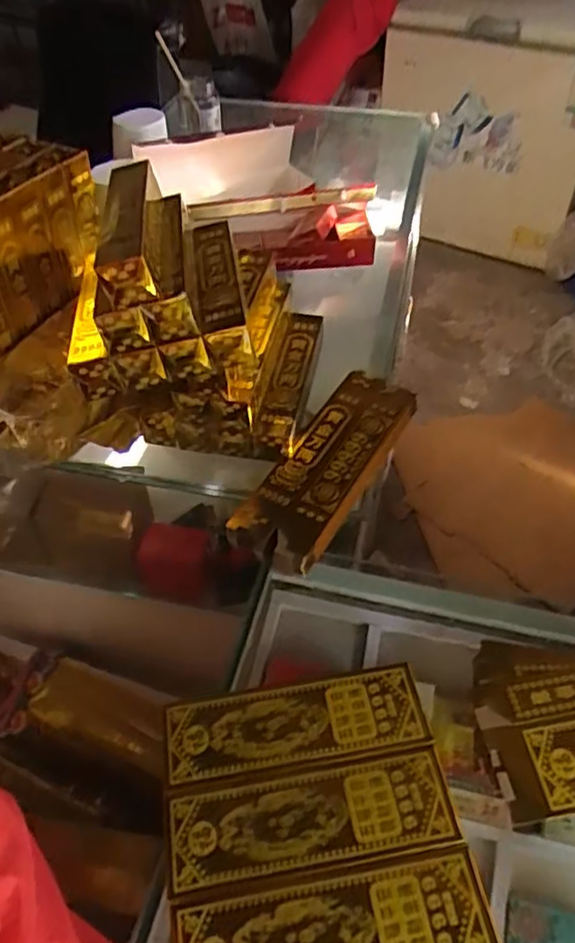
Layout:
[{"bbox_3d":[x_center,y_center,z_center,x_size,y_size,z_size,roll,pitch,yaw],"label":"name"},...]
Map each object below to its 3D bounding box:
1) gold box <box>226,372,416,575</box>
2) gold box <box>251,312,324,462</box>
[{"bbox_3d":[0.049,-0.008,0.715,0.100,0.040,0.279,26,52,23],"label":"gold box"},{"bbox_3d":[0.003,-0.110,0.778,0.047,0.037,0.233,8,47,8],"label":"gold box"}]

